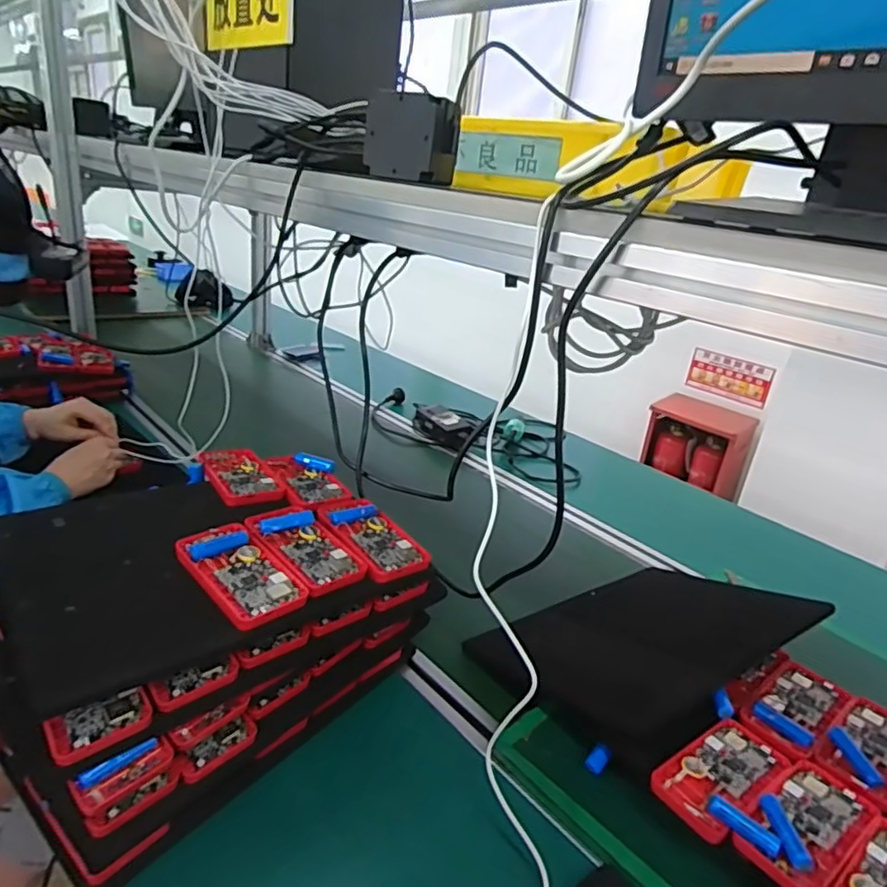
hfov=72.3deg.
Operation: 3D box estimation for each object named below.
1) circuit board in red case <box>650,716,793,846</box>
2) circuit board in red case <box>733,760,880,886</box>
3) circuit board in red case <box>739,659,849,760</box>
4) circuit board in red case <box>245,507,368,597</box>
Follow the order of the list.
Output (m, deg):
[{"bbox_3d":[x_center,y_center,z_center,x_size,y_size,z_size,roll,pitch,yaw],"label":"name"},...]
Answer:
[{"bbox_3d":[0.233,0.277,0.508,0.124,0.011,0.063,-11,30,-36],"label":"circuit board in red case"},{"bbox_3d":[0.284,0.296,0.472,0.124,0.013,0.062,-11,30,-36],"label":"circuit board in red case"},{"bbox_3d":[0.338,0.251,0.582,0.129,0.011,0.061,-15,32,-40],"label":"circuit board in red case"},{"bbox_3d":[-0.129,0.095,0.565,0.070,0.017,0.122,-15,32,-41],"label":"circuit board in red case"}]

